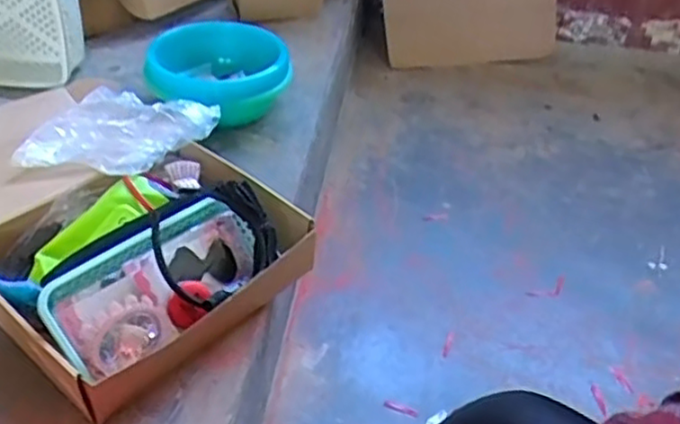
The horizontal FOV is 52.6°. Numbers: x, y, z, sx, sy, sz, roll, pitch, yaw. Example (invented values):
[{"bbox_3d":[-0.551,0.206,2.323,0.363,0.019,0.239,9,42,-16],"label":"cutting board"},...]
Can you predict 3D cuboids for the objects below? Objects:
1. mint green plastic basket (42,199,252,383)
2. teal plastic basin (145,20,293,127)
[{"bbox_3d":[-0.201,0.074,0.769,0.129,0.093,0.267,23,43,21],"label":"mint green plastic basket"},{"bbox_3d":[-0.205,-0.228,1.159,0.219,0.118,0.176,-27,48,-31],"label":"teal plastic basin"}]

